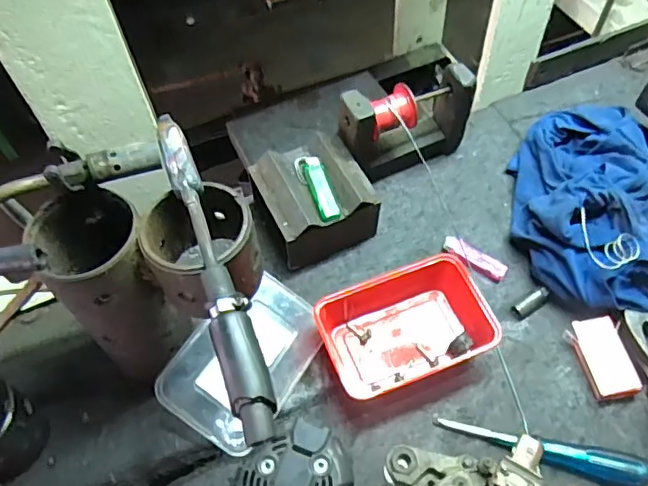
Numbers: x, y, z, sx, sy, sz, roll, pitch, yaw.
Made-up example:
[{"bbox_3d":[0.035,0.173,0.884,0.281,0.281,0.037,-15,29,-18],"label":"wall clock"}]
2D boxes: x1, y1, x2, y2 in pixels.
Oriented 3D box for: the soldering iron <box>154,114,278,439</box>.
[{"bbox_3d":[-0.083,0.009,0.410,0.029,0.025,0.274,-18,57,-9],"label":"soldering iron"}]

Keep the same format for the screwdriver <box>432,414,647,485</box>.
[{"bbox_3d":[0.211,0.201,0.547,0.203,0.025,0.026,11,57,11],"label":"screwdriver"}]

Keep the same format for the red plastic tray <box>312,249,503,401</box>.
[{"bbox_3d":[0.083,0.087,0.608,0.174,0.059,0.118,-18,57,-9],"label":"red plastic tray"}]

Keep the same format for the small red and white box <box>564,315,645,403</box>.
[{"bbox_3d":[0.295,0.122,0.592,0.049,0.025,0.083,-8,56,-2],"label":"small red and white box"}]

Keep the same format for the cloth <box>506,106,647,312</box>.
[{"bbox_3d":[0.336,-0.055,0.666,0.212,0.086,0.288,15,58,13],"label":"cloth"}]

